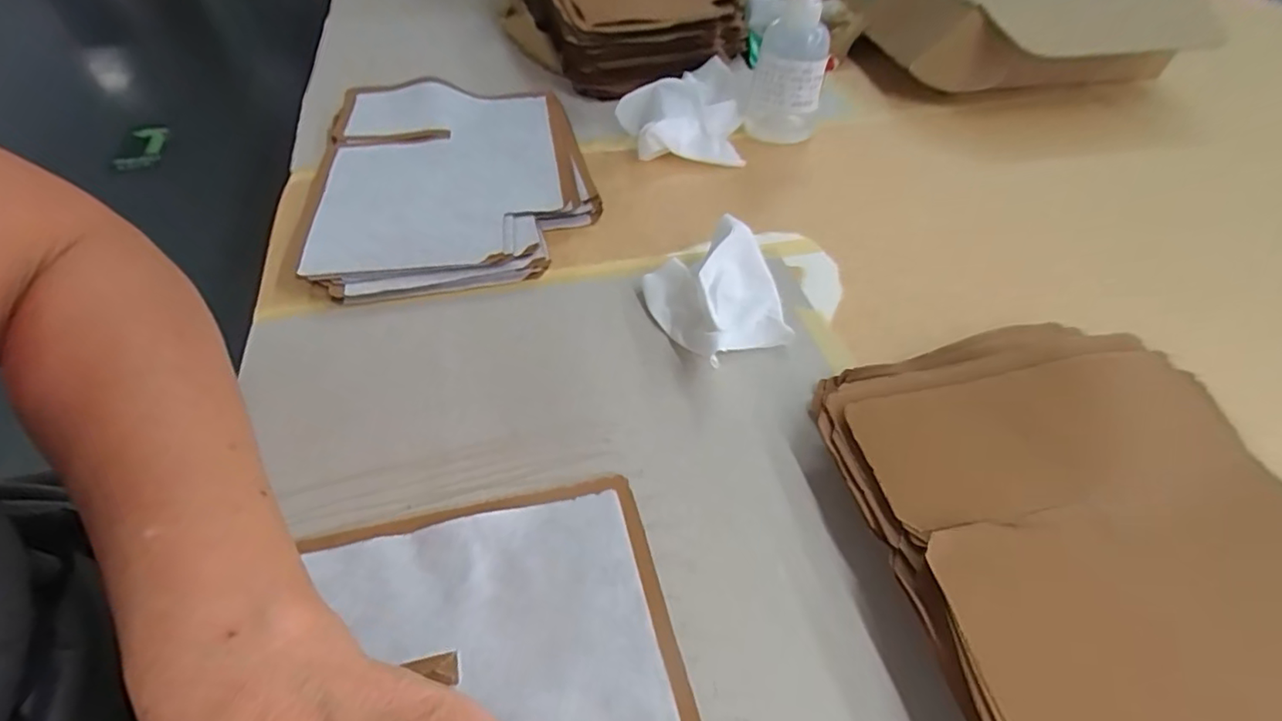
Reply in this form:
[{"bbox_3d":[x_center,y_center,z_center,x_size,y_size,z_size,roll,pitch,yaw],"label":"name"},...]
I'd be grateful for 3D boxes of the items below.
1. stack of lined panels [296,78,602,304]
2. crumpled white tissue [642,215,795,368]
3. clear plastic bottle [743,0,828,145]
[{"bbox_3d":[-0.152,-0.153,0.487,0.213,0.032,0.264,-8,50,-9],"label":"stack of lined panels"},{"bbox_3d":[0.053,-0.045,0.386,0.082,0.037,0.093,-21,53,-20],"label":"crumpled white tissue"},{"bbox_3d":[0.138,-0.289,0.531,0.068,0.172,0.061,9,49,5],"label":"clear plastic bottle"}]

